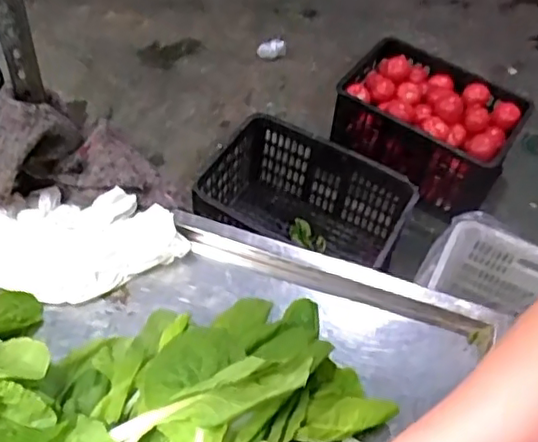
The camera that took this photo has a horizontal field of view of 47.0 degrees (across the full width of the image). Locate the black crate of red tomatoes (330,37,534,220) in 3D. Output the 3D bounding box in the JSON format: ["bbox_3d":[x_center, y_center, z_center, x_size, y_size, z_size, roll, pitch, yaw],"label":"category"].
[{"bbox_3d":[0.453,-0.288,1.775,0.491,0.240,0.359,32,56,19],"label":"black crate of red tomatoes"}]

